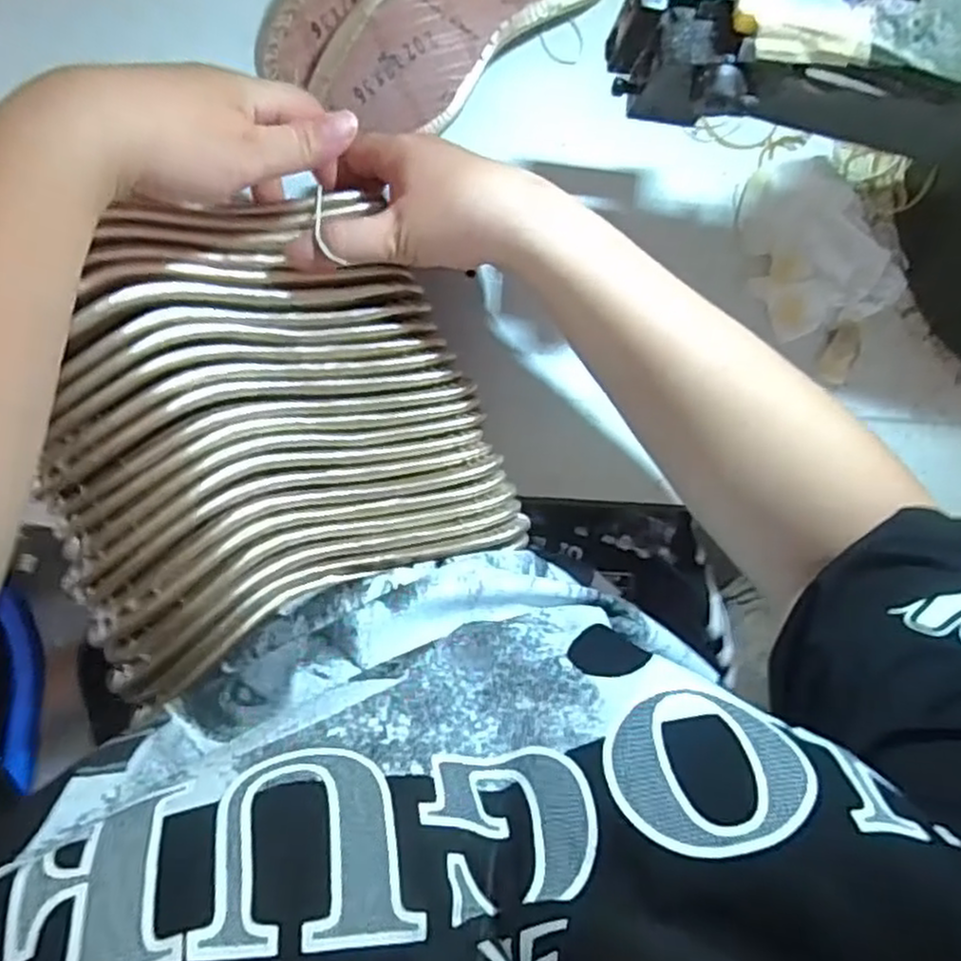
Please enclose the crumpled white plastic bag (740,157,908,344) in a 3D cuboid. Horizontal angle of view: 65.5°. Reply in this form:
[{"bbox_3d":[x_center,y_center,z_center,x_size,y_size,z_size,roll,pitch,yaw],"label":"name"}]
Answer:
[{"bbox_3d":[0.219,-0.152,0.477,0.095,0.027,0.104,-18,89,-7],"label":"crumpled white plastic bag"}]

